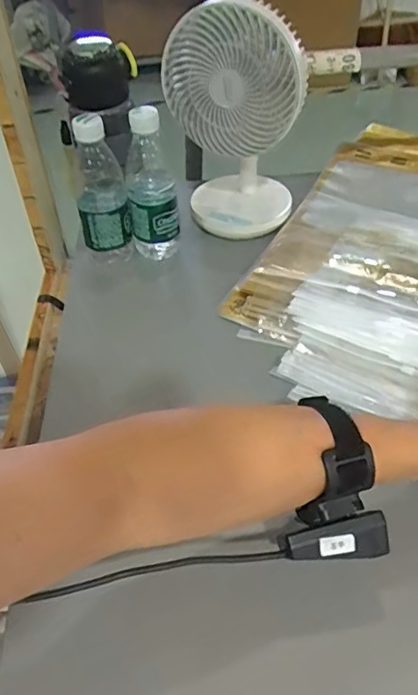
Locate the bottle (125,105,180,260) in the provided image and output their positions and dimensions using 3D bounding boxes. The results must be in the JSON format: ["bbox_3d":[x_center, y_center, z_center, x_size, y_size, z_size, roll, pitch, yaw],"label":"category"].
[{"bbox_3d":[-0.069,-0.190,0.650,0.059,0.176,0.052,-8,45,-4],"label":"bottle"}]

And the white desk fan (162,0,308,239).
[{"bbox_3d":[0.027,-0.261,0.648,0.147,0.242,0.101,-4,45,0],"label":"white desk fan"}]

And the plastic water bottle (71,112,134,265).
[{"bbox_3d":[-0.127,-0.182,0.643,0.060,0.167,0.060,-11,46,-7],"label":"plastic water bottle"}]

